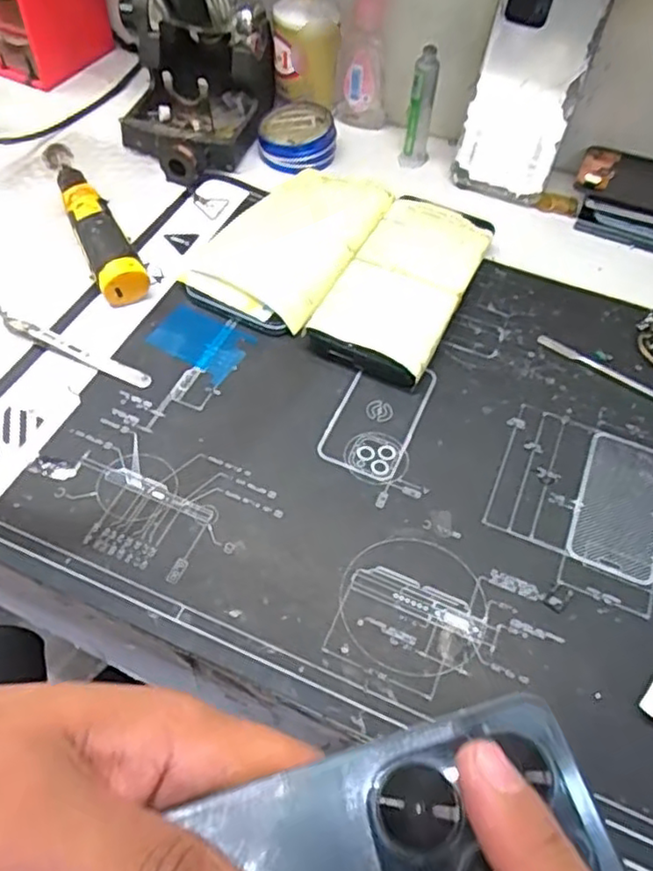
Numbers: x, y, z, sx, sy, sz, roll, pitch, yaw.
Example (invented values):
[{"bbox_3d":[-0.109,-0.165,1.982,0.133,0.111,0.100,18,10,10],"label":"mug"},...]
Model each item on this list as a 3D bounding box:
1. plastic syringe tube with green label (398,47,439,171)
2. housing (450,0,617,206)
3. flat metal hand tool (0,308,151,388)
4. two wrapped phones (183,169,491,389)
[{"bbox_3d":[0.075,-0.260,0.527,0.019,0.088,0.020,19,56,11],"label":"plastic syringe tube with green label"},{"bbox_3d":[0.148,-0.258,0.487,0.075,0.162,0.010,22,37,13],"label":"housing"},{"bbox_3d":[-0.157,-0.053,0.411,0.107,0.009,0.012,21,56,11],"label":"flat metal hand tool"},{"bbox_3d":[0.012,-0.122,0.464,0.174,0.022,0.162,25,57,14],"label":"two wrapped phones"}]

